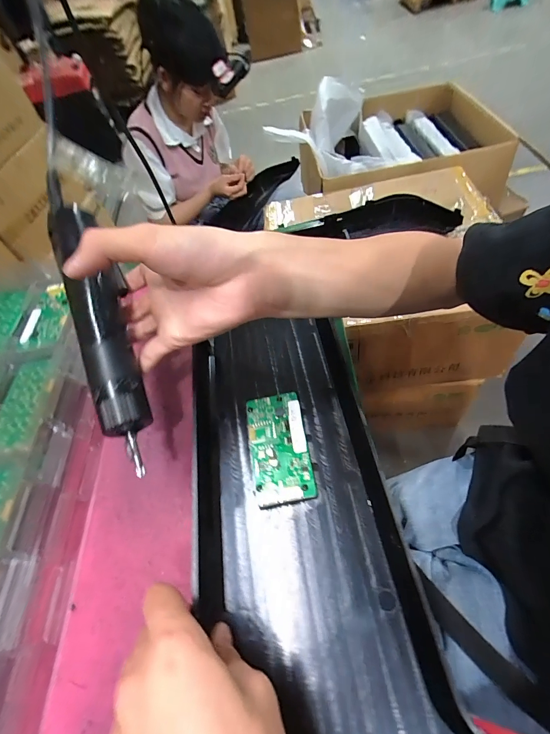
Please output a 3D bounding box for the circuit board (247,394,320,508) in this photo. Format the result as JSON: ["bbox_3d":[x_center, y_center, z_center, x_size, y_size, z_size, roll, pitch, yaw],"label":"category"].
[{"bbox_3d":[0.003,0.066,0.287,0.048,0.008,0.096,-11,53,2],"label":"circuit board"}]

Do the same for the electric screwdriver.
[{"bbox_3d":[-0.129,-0.034,0.253,0.036,0.036,0.222,-21,72,-9],"label":"electric screwdriver"}]

